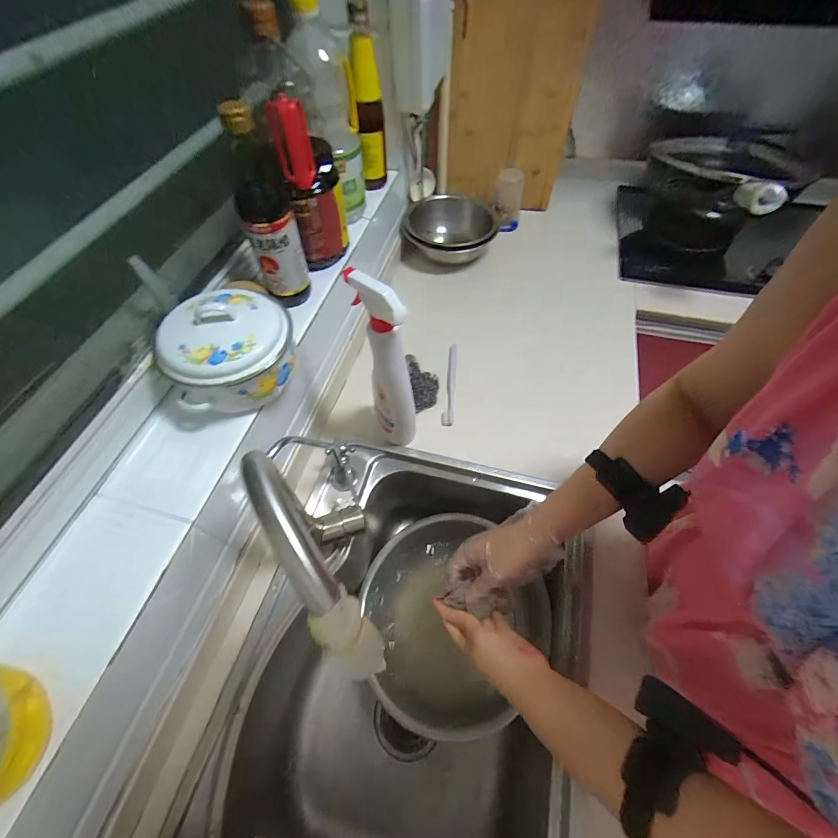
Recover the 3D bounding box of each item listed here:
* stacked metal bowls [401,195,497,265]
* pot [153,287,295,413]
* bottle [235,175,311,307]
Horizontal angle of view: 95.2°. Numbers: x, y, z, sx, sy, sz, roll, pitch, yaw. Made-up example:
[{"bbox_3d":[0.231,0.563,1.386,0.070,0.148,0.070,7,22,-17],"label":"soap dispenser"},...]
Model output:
[{"bbox_3d":[0.074,-0.462,0.956,0.222,0.106,0.214,-1,57,1],"label":"stacked metal bowls"},{"bbox_3d":[-0.231,-0.088,0.471,0.146,0.087,0.129,-22,60,-12],"label":"pot"},{"bbox_3d":[-0.203,-0.251,0.550,0.075,0.150,0.073,-22,59,-12],"label":"bottle"}]

